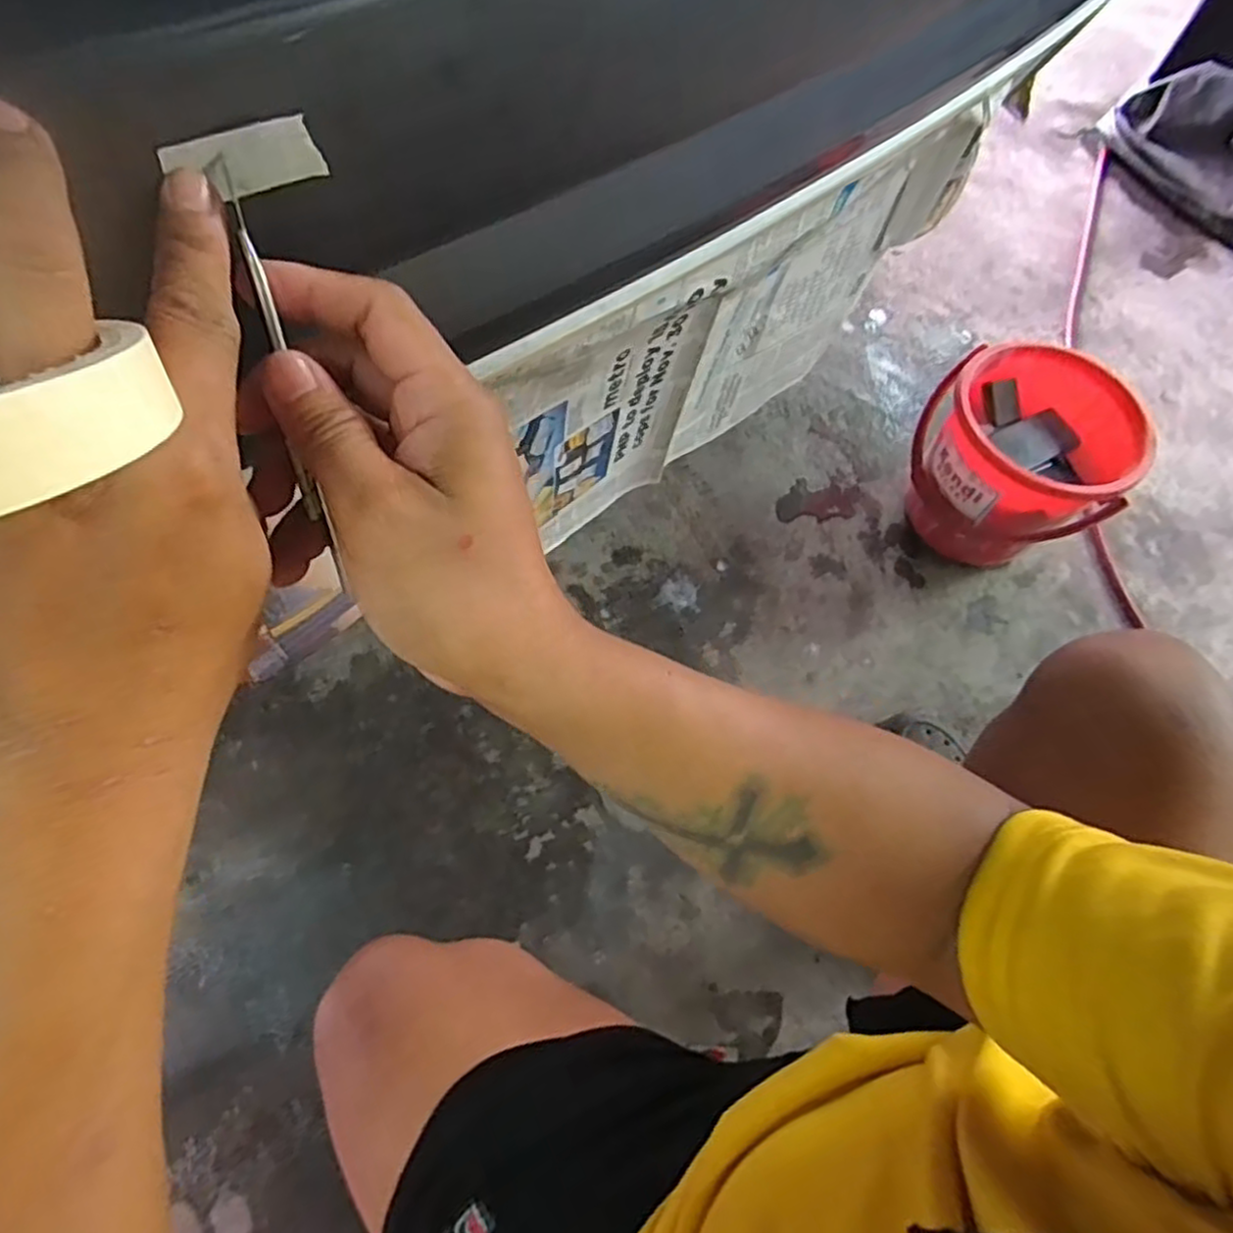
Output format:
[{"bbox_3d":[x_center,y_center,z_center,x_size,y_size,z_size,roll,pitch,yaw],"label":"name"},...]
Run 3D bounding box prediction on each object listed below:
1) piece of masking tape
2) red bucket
[{"bbox_3d":[-0.109,-0.134,0.207,0.044,0.017,0.004,-33,61,-22],"label":"piece of masking tape"},{"bbox_3d":[0.533,-0.202,0.979,0.261,0.233,0.222,39,66,14],"label":"red bucket"}]

